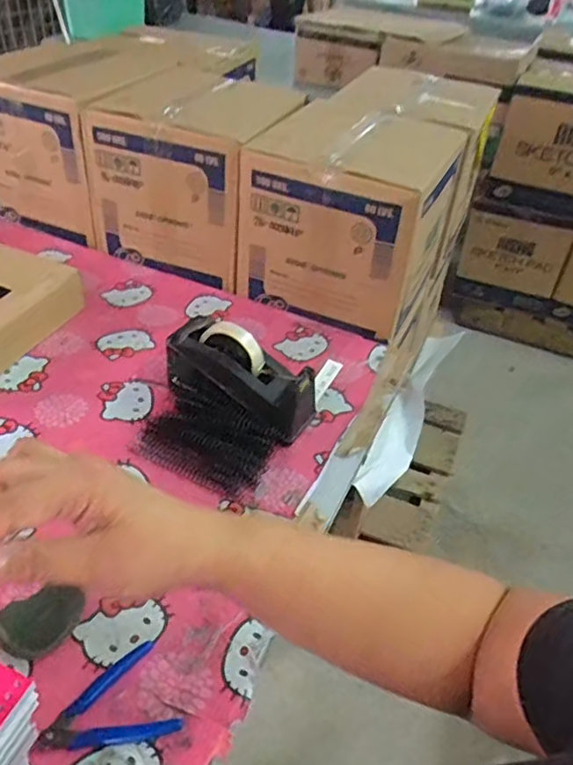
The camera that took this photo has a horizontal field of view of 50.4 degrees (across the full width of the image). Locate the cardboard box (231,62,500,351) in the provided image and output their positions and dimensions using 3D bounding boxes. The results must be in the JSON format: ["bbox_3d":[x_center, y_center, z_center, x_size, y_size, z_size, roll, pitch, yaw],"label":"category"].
[{"bbox_3d":[0.151,-0.341,1.097,0.288,0.272,0.553,21,42,17],"label":"cardboard box"}]

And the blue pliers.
[{"bbox_3d":[-0.163,0.284,0.536,0.114,0.012,0.085,-13,43,-21],"label":"blue pliers"}]

